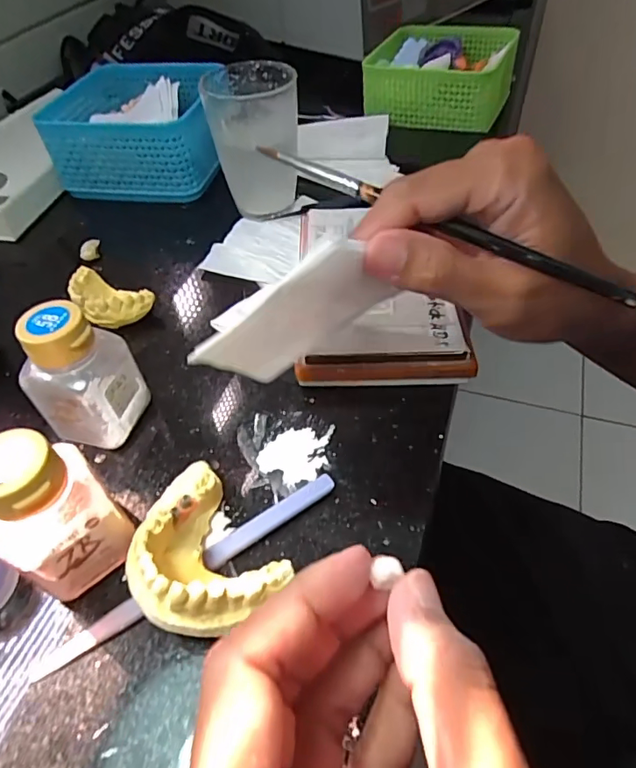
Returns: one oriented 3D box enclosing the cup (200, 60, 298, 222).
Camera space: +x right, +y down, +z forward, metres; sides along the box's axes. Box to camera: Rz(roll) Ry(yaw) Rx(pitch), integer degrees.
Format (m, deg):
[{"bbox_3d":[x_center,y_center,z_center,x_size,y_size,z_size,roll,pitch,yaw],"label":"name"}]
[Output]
[{"bbox_3d":[-0.046,-0.178,0.379,0.060,0.091,0.061,-1,50,2],"label":"cup"}]

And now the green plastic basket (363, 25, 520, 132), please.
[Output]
[{"bbox_3d":[0.128,-0.325,0.524,0.130,0.046,0.149,14,52,15],"label":"green plastic basket"}]

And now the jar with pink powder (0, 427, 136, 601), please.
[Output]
[{"bbox_3d":[-0.102,0.052,0.202,0.039,0.074,0.033,-32,55,-22],"label":"jar with pink powder"}]

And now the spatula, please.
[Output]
[{"bbox_3d":[-0.052,0.078,0.220,0.138,0.005,0.011,-29,54,-20],"label":"spatula"}]

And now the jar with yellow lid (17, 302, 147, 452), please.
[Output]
[{"bbox_3d":[-0.115,-0.002,0.251,0.041,0.071,0.041,4,50,6],"label":"jar with yellow lid"}]

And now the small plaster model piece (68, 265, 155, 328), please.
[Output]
[{"bbox_3d":[-0.136,-0.053,0.328,0.055,0.023,0.033,24,55,21],"label":"small plaster model piece"}]

